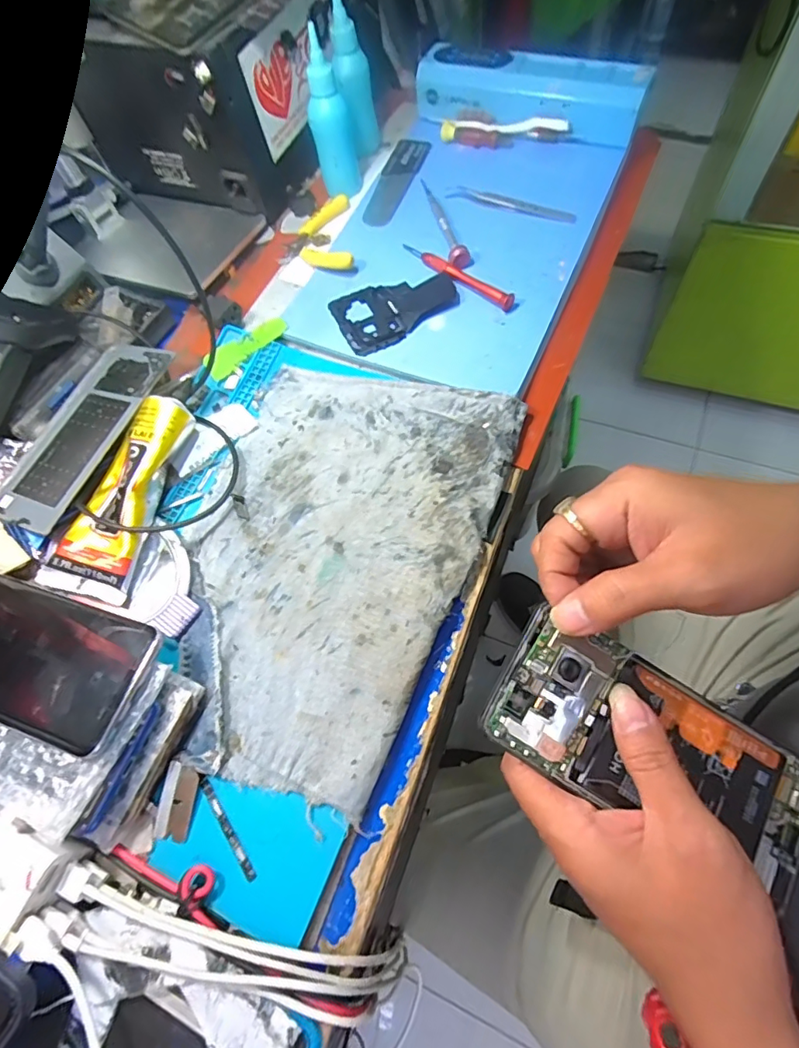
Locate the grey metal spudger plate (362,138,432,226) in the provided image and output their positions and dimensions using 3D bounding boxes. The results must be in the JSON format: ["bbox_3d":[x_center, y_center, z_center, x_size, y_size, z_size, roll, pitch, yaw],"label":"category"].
[{"bbox_3d":[-0.004,-0.323,0.474,0.035,0.004,0.119,18,70,15],"label":"grey metal spudger plate"}]

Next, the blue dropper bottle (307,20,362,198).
[{"bbox_3d":[-0.055,-0.341,0.426,0.030,0.107,0.035,-37,67,-10],"label":"blue dropper bottle"}]

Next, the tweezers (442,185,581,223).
[{"bbox_3d":[0.097,-0.278,0.439,0.111,0.006,0.015,15,68,14],"label":"tweezers"}]

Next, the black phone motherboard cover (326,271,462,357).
[{"bbox_3d":[-0.003,-0.177,0.408,0.097,0.006,0.066,-25,65,-5],"label":"black phone motherboard cover"}]

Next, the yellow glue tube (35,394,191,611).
[{"bbox_3d":[-0.191,-0.022,0.343,0.058,0.025,0.140,7,67,10],"label":"yellow glue tube"}]

